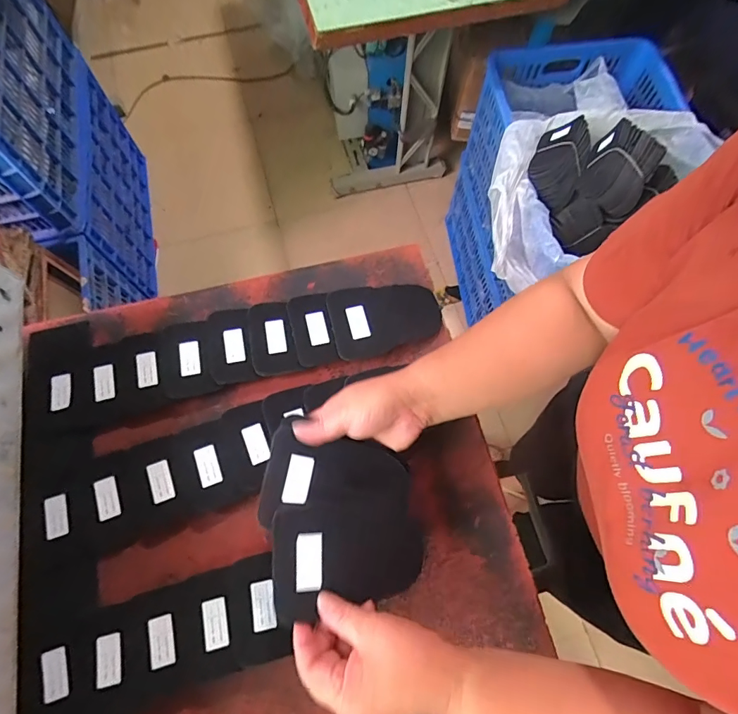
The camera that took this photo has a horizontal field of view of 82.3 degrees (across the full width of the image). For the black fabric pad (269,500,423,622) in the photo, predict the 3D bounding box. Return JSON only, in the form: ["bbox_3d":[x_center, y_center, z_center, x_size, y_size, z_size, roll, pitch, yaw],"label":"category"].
[{"bbox_3d":[-0.016,0.175,0.374,0.133,0.009,0.086,0,72,-12],"label":"black fabric pad"}]

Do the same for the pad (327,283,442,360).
[{"bbox_3d":[0.020,-0.049,0.510,0.129,0.013,0.087,-11,71,-4],"label":"pad"}]

